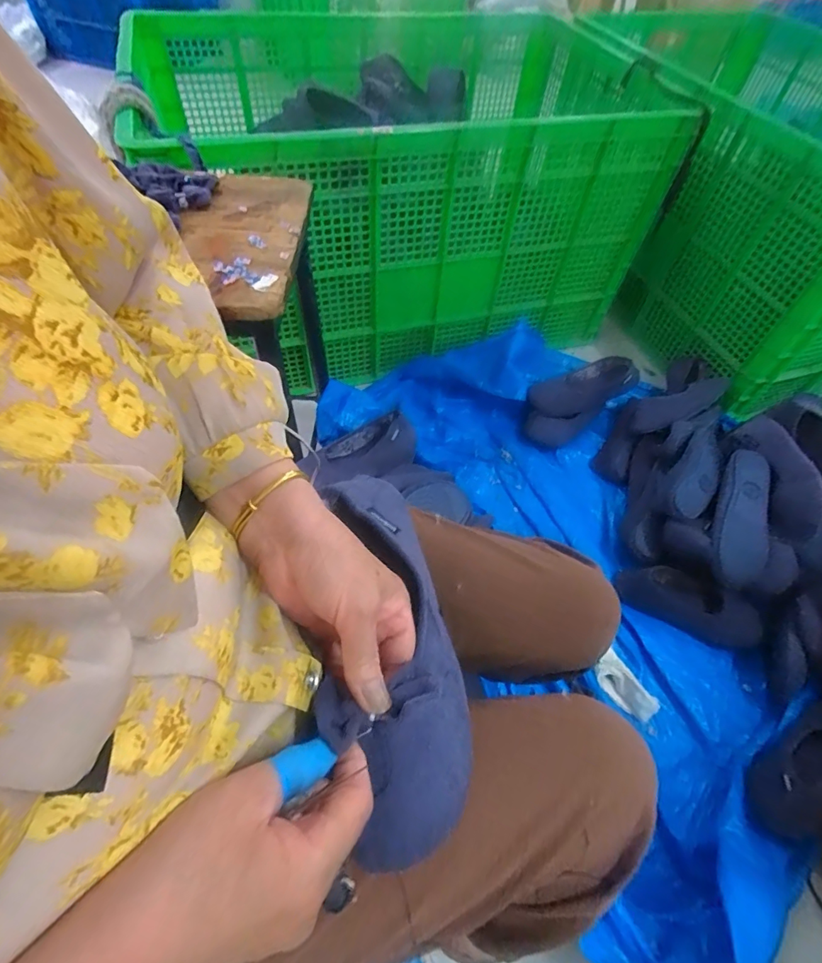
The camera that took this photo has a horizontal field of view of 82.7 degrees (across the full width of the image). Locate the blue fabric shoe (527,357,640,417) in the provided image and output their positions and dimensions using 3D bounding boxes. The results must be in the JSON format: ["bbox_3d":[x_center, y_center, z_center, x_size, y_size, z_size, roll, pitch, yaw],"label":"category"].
[{"bbox_3d":[0.390,-0.209,1.060,0.239,0.061,0.103,-18,56,12],"label":"blue fabric shoe"}]

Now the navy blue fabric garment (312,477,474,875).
[{"bbox_3d":[-0.014,0.098,0.307,0.089,0.048,0.239,-5,60,-7],"label":"navy blue fabric garment"}]

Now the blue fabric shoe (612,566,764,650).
[{"bbox_3d":[0.503,0.223,0.849,0.242,0.058,0.081,24,58,12],"label":"blue fabric shoe"}]

